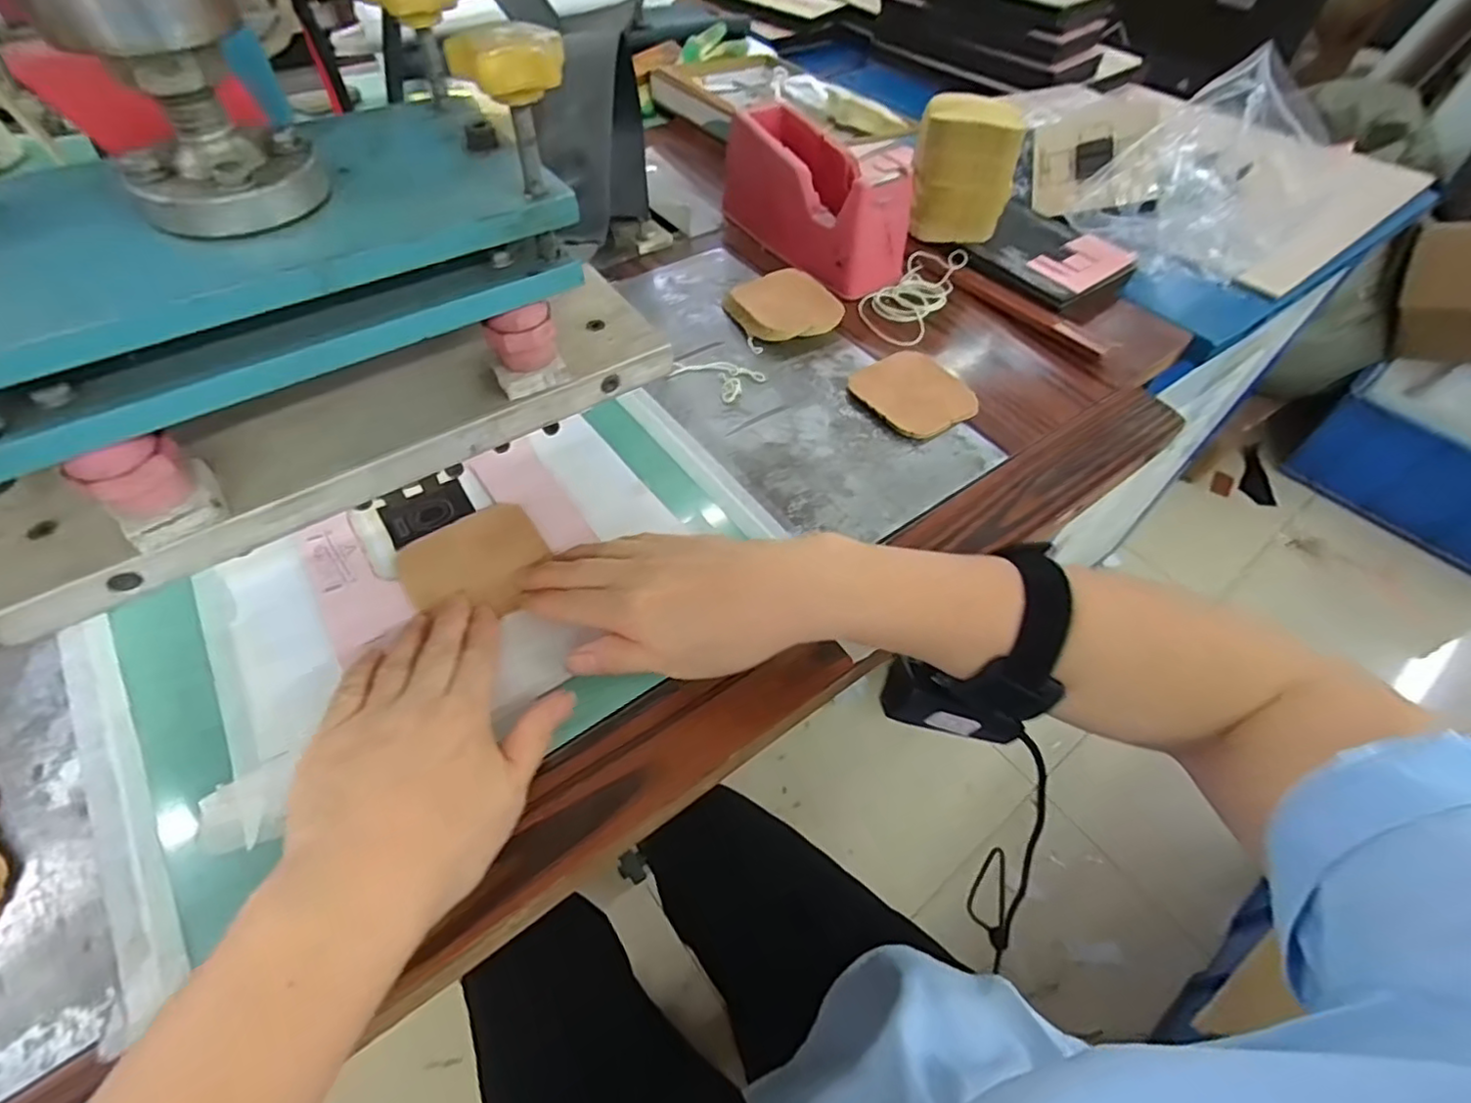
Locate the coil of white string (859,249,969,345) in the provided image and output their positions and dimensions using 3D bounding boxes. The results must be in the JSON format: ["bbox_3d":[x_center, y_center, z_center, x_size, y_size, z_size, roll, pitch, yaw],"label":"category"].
[{"bbox_3d":[0.158,-0.235,0.569,0.063,0.014,0.141,28,57,17],"label":"coil of white string"}]

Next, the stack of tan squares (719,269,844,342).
[{"bbox_3d":[0.041,-0.210,0.542,0.084,0.021,0.090,-14,55,-13],"label":"stack of tan squares"}]

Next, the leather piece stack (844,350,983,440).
[{"bbox_3d":[0.139,-0.120,0.485,0.081,0.016,0.075,-27,59,-21],"label":"leather piece stack"}]

